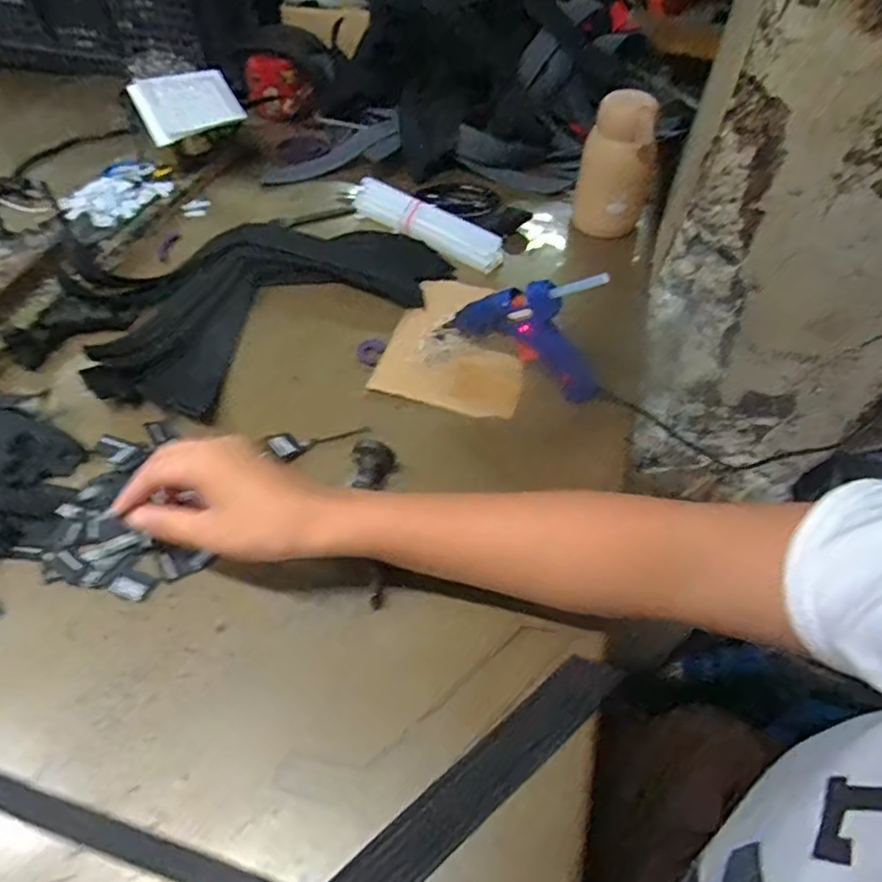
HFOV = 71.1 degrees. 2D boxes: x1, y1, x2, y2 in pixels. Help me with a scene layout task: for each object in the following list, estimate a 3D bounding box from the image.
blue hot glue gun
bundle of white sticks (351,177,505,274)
[{"bbox_3d":[0.069,-0.104,0.516,0.149,0.113,0.027,21,53,15],"label":"blue hot glue gun"},{"bbox_3d":[-0.018,-0.241,0.678,0.197,0.030,0.037,33,57,23],"label":"bundle of white sticks"}]

